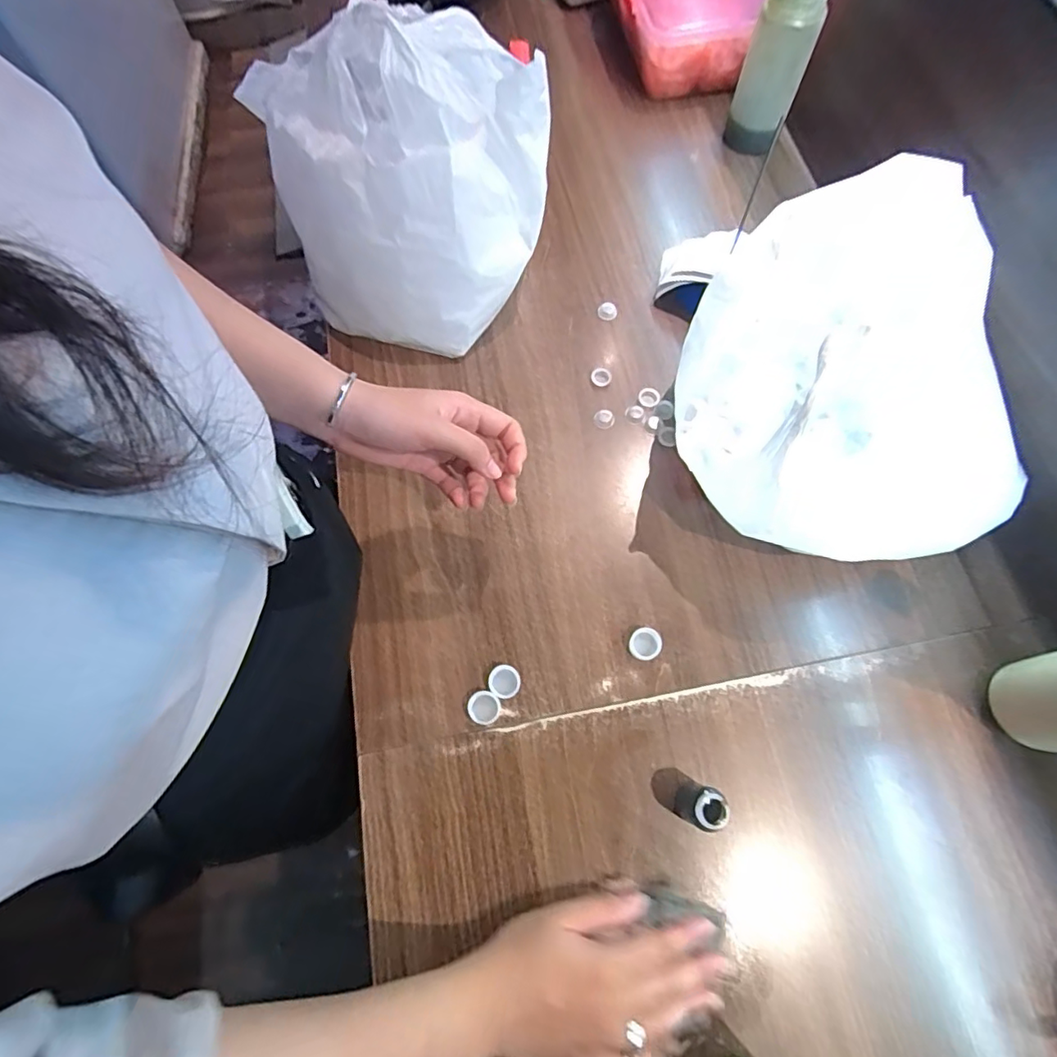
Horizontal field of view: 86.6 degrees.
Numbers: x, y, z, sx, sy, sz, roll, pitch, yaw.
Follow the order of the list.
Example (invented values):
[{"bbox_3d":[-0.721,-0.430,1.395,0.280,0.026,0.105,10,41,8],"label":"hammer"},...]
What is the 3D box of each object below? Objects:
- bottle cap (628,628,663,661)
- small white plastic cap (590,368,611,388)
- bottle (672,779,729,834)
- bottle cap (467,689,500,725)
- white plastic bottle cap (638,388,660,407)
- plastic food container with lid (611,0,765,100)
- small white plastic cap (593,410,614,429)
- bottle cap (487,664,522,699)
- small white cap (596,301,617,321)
[{"bbox_3d":[0.100,0.099,0.477,0.026,0.009,0.026,0,68,0],"label":"bottle cap"},{"bbox_3d":[0.074,-0.155,0.576,0.021,0.005,0.019,13,69,5],"label":"small white plastic cap"},{"bbox_3d":[0.126,0.202,0.410,0.026,0.058,0.028,0,68,0],"label":"bottle"},{"bbox_3d":[-0.037,0.147,0.459,0.026,0.010,0.025,0,68,0],"label":"bottle cap"},{"bbox_3d":[0.122,-0.133,0.570,0.021,0.005,0.021,0,68,0],"label":"white plastic bottle cap"},{"bbox_3d":[0.205,-0.693,0.743,0.182,0.081,0.258,-6,68,-2],"label":"plastic food container with lid"},{"bbox_3d":[0.076,-0.110,0.561,0.019,0.004,0.021,39,73,14],"label":"small white plastic cap"},{"bbox_3d":[-0.020,0.127,0.466,0.026,0.010,0.026,0,68,0],"label":"bottle cap"},{"bbox_3d":[0.086,-0.237,0.611,0.020,0.012,0.018,13,69,5],"label":"small white cap"}]

